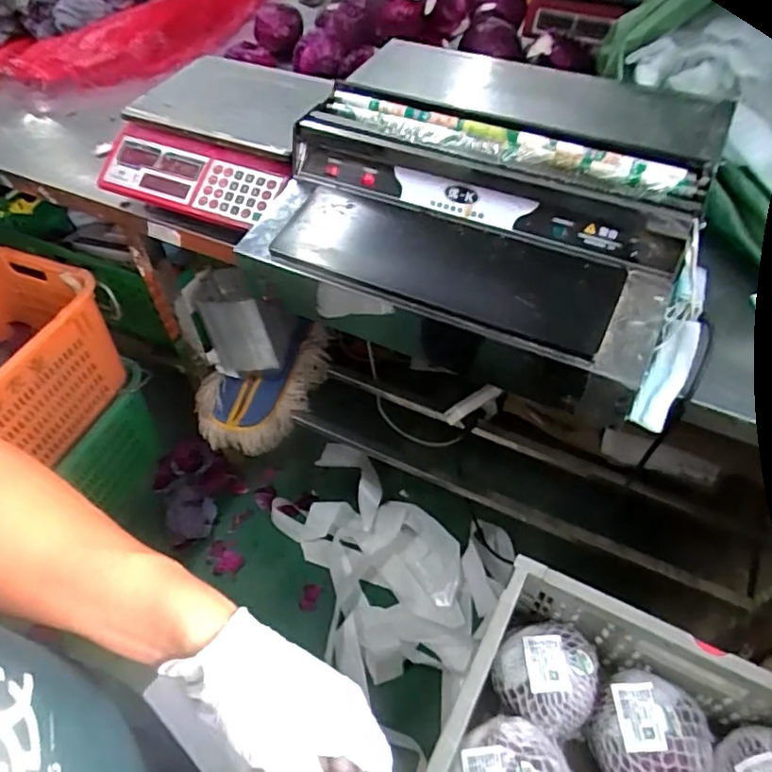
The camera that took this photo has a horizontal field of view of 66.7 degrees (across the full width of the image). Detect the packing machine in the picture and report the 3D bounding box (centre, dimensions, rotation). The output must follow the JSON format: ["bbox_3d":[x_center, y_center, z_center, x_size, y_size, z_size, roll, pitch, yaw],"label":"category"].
[{"bbox_3d":[0.126,-0.231,0.738,0.507,0.158,0.458,22,54,19],"label":"packing machine"}]

